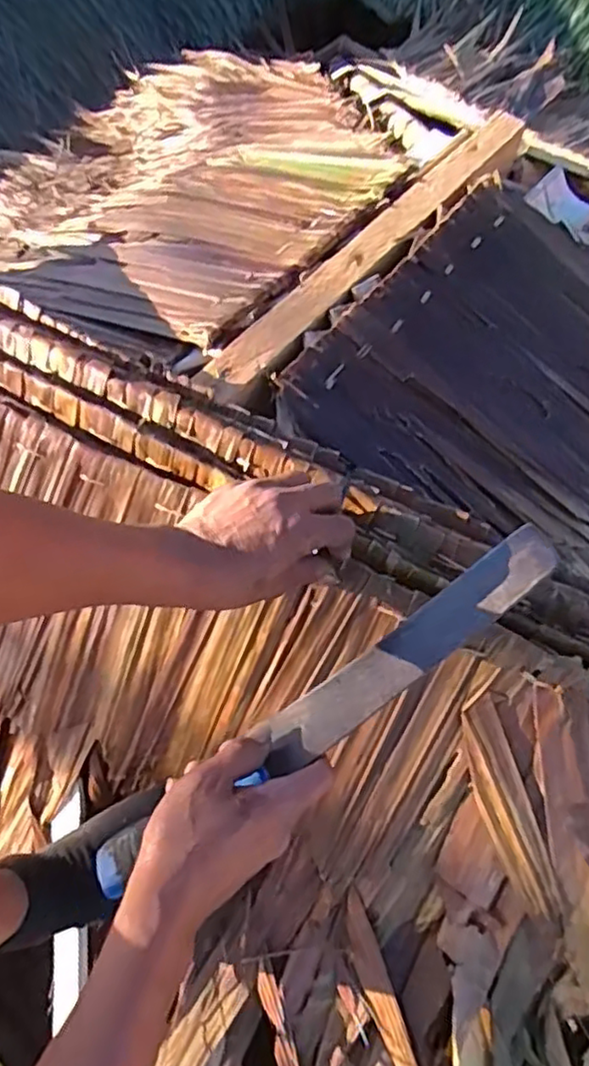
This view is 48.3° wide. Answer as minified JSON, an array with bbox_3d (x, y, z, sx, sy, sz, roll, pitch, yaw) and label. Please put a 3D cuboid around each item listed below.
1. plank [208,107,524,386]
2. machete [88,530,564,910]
[{"bbox_3d":[0.091,-0.304,0.670,0.044,0.023,0.492,36,70,18],"label":"plank"},{"bbox_3d":[0.028,0.113,0.433,0.360,0.022,0.040,-35,67,-6],"label":"machete"}]

